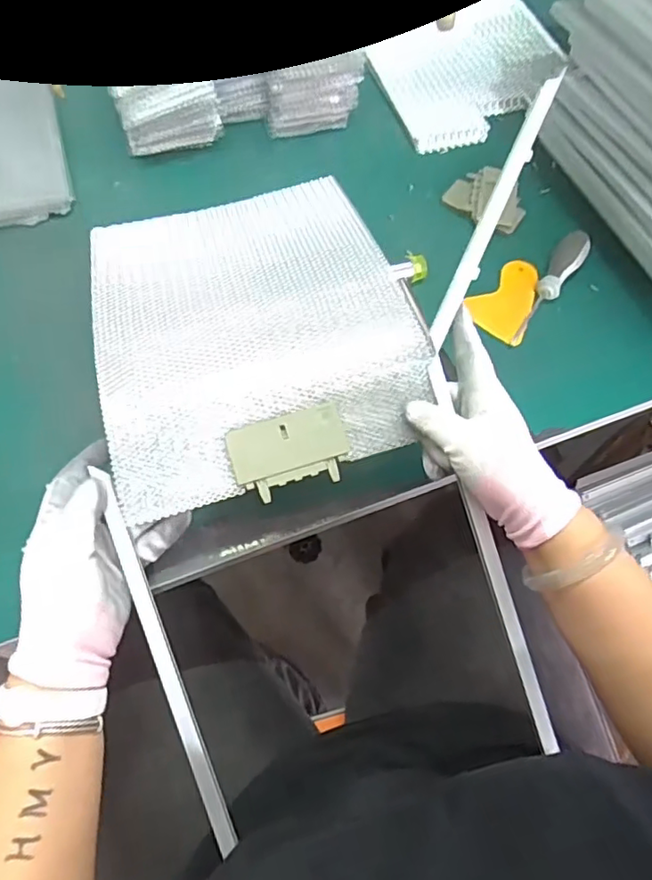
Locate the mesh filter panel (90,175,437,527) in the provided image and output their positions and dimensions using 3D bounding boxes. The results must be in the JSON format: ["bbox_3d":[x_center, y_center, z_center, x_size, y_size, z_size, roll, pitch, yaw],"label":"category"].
[{"bbox_3d":[-0.065,-0.105,0.493,0.246,0.045,0.303,-13,65,-9],"label":"mesh filter panel"}]

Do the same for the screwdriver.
[{"bbox_3d":[0.226,-0.152,0.591,0.028,0.035,0.145,29,66,11],"label":"screwdriver"}]

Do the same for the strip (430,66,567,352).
[{"bbox_3d":[0.132,-0.182,0.462,0.017,0.013,0.238,24,83,9],"label":"strip"}]

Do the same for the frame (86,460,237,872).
[{"bbox_3d":[-0.115,0.163,0.426,0.015,0.010,0.275,-19,89,-12],"label":"frame"}]

